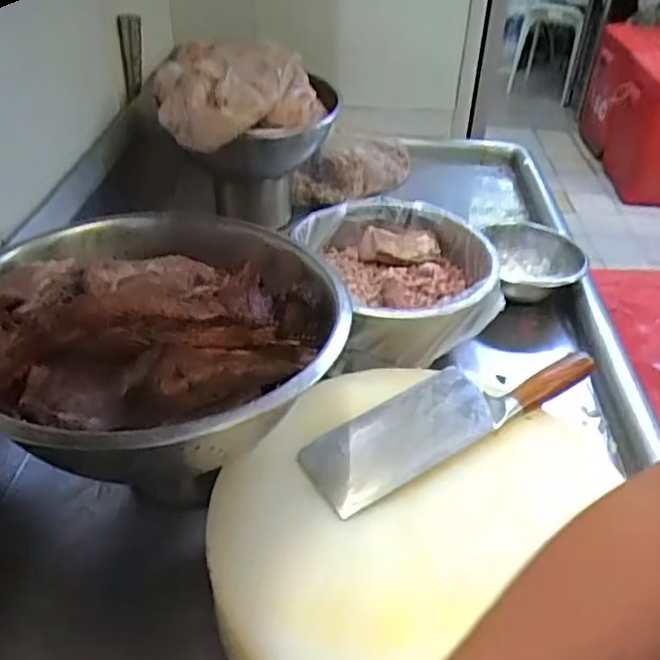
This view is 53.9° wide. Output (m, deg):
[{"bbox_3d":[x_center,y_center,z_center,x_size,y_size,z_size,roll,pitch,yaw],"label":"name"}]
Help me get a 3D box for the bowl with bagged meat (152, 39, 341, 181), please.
[{"bbox_3d":[-0.117,-0.314,0.953,0.249,0.171,0.234,1,37,-1],"label":"bowl with bagged meat"}]

